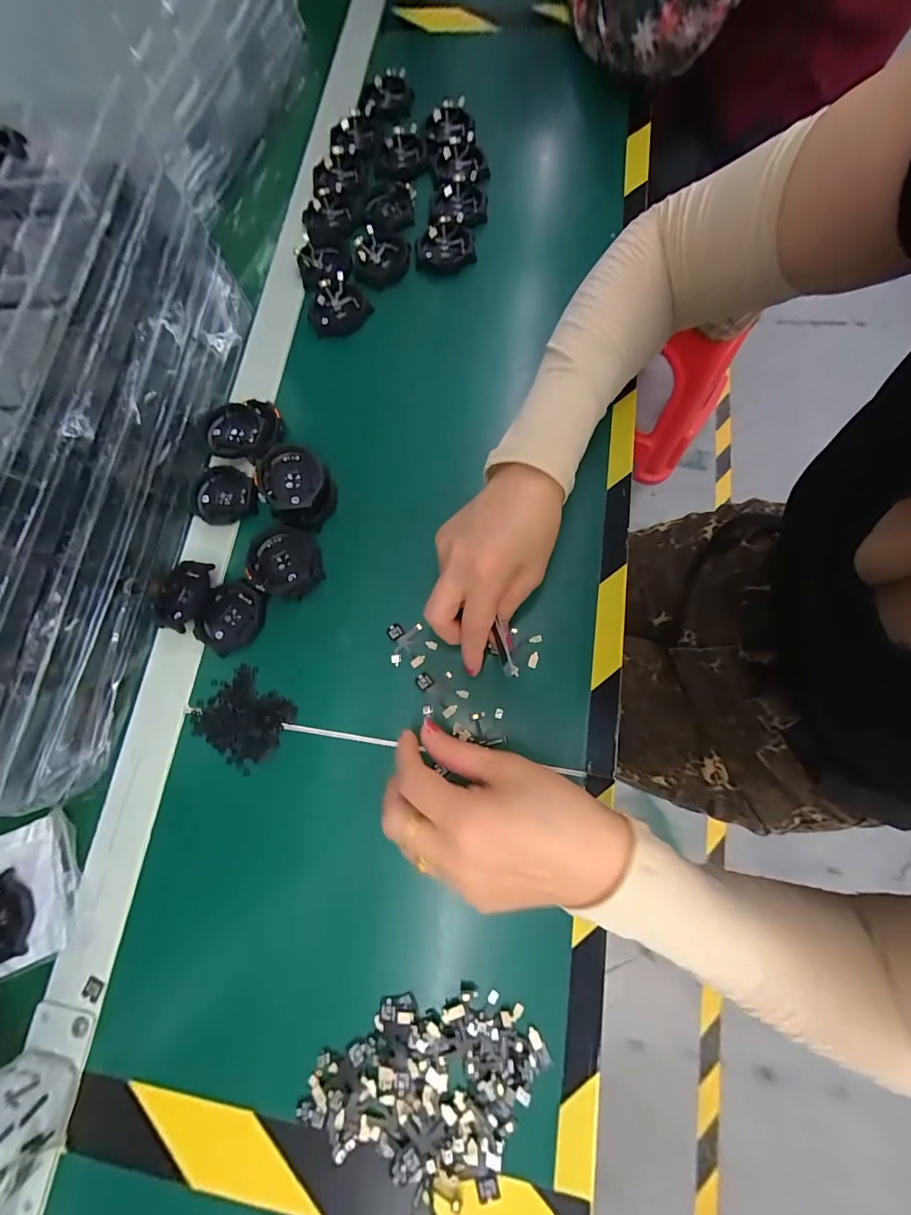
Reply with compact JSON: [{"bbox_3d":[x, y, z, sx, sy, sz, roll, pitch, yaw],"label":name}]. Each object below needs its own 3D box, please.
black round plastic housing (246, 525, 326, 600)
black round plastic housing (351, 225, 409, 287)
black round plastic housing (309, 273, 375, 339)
[{"bbox_3d":[-0.128,-0.034,0.313,0.049,0.018,0.053,-1,76,5],"label":"black round plastic housing"},{"bbox_3d":[-0.068,-0.320,0.377,0.051,0.011,0.057,-6,76,3],"label":"black round plastic housing"},{"bbox_3d":[-0.104,-0.267,0.368,0.054,0.012,0.048,-22,75,-1],"label":"black round plastic housing"}]

